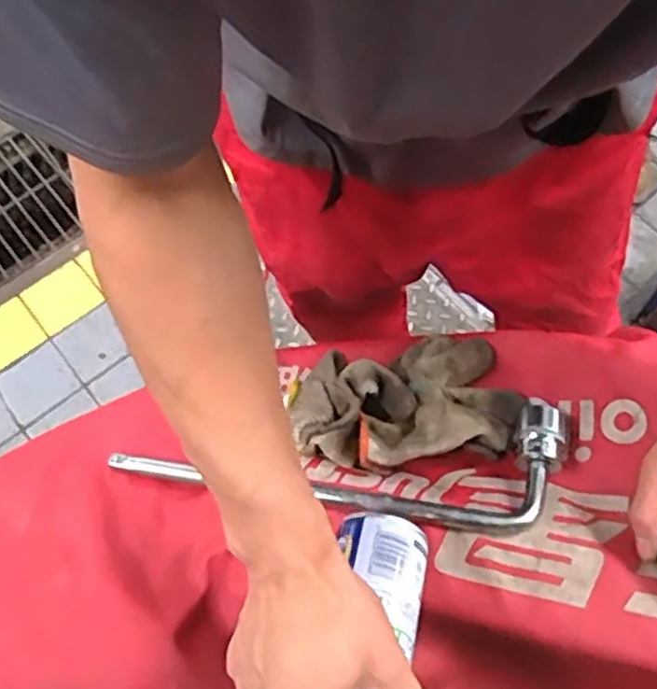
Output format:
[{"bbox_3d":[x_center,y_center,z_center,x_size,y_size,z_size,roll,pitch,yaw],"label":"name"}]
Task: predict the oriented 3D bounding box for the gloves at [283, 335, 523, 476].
[{"bbox_3d":[0.063,0.045,0.610,0.190,0.043,0.116,-4,64,2],"label":"gloves"}]

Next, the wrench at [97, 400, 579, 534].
[{"bbox_3d":[0.010,0.113,0.588,0.377,0.032,0.098,-5,64,1],"label":"wrench"}]

